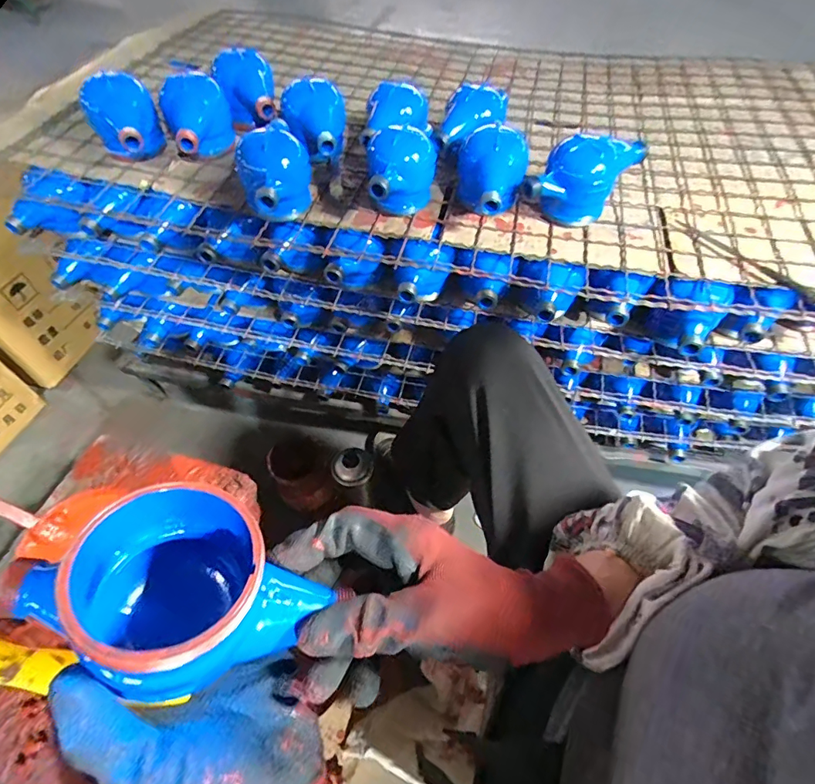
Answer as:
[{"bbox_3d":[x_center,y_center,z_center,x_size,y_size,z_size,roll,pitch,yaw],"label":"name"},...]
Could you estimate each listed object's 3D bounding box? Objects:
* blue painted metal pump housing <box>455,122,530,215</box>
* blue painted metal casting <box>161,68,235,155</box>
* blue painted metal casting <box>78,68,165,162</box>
[{"bbox_3d":[0.103,-0.262,0.563,0.085,0.089,0.119,9,55,5],"label":"blue painted metal pump housing"},{"bbox_3d":[-0.268,-0.350,0.588,0.083,0.088,0.093,-20,58,-15],"label":"blue painted metal casting"},{"bbox_3d":[-0.361,-0.342,0.577,0.081,0.084,0.105,-25,59,-18],"label":"blue painted metal casting"}]

